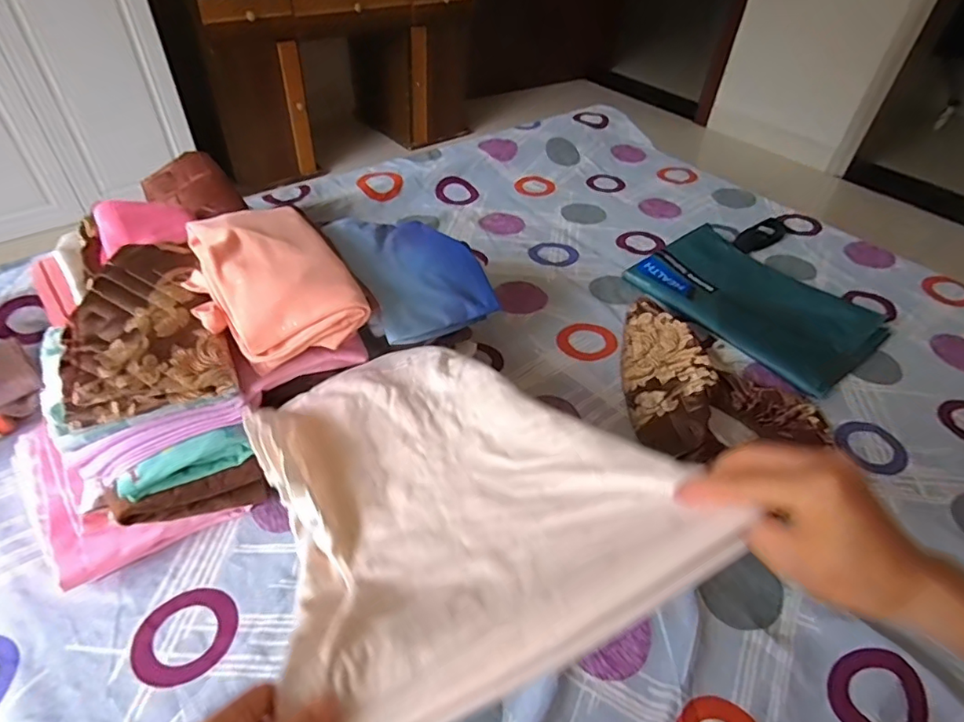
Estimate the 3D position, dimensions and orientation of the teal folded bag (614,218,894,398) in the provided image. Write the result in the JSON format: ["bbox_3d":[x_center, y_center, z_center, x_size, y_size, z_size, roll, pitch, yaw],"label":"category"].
[{"bbox_3d":[0.479,-0.114,0.945,0.269,0.046,0.380,-28,53,-27],"label":"teal folded bag"}]

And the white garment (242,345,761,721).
[{"bbox_3d":[-0.051,0.072,0.448,0.249,0.206,0.395,-18,49,-20],"label":"white garment"}]

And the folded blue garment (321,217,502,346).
[{"bbox_3d":[-0.097,-0.126,0.731,0.171,0.076,0.205,-24,51,-26],"label":"folded blue garment"}]

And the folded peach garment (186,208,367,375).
[{"bbox_3d":[-0.243,-0.093,0.612,0.155,0.081,0.209,-23,50,-25],"label":"folded peach garment"}]

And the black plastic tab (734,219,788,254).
[{"bbox_3d":[0.585,-0.262,1.122,0.141,0.023,0.047,-24,51,-25],"label":"black plastic tab"}]

